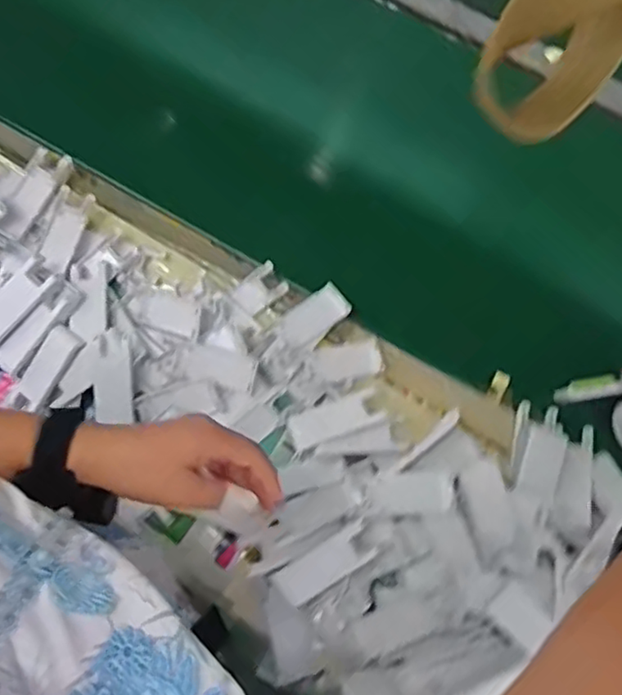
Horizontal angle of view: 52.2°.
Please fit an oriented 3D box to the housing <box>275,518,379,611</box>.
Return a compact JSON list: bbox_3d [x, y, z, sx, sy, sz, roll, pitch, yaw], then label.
[{"bbox_3d":[0.014,0.207,0.600,0.097,0.011,0.038,-37,80,7],"label":"housing"}]

